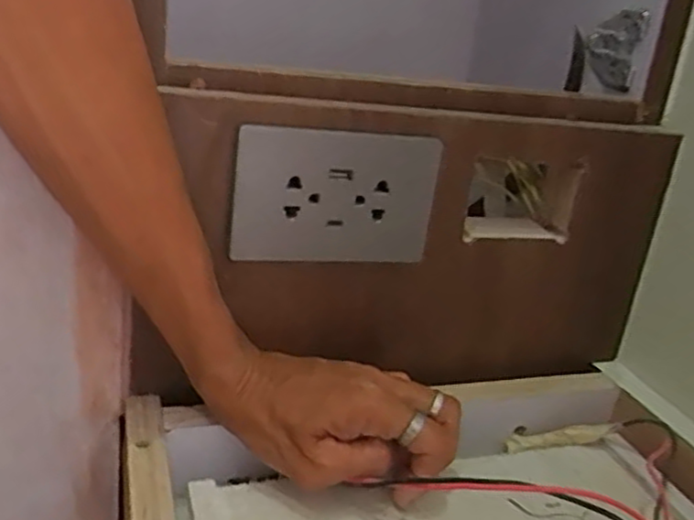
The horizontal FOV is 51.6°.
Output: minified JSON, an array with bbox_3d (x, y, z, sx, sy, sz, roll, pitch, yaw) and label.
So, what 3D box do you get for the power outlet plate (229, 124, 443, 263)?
[{"bbox_3d":[-0.005,-0.035,0.410,0.120,0.076,0.014,-1,22,-21],"label":"power outlet plate"}]

